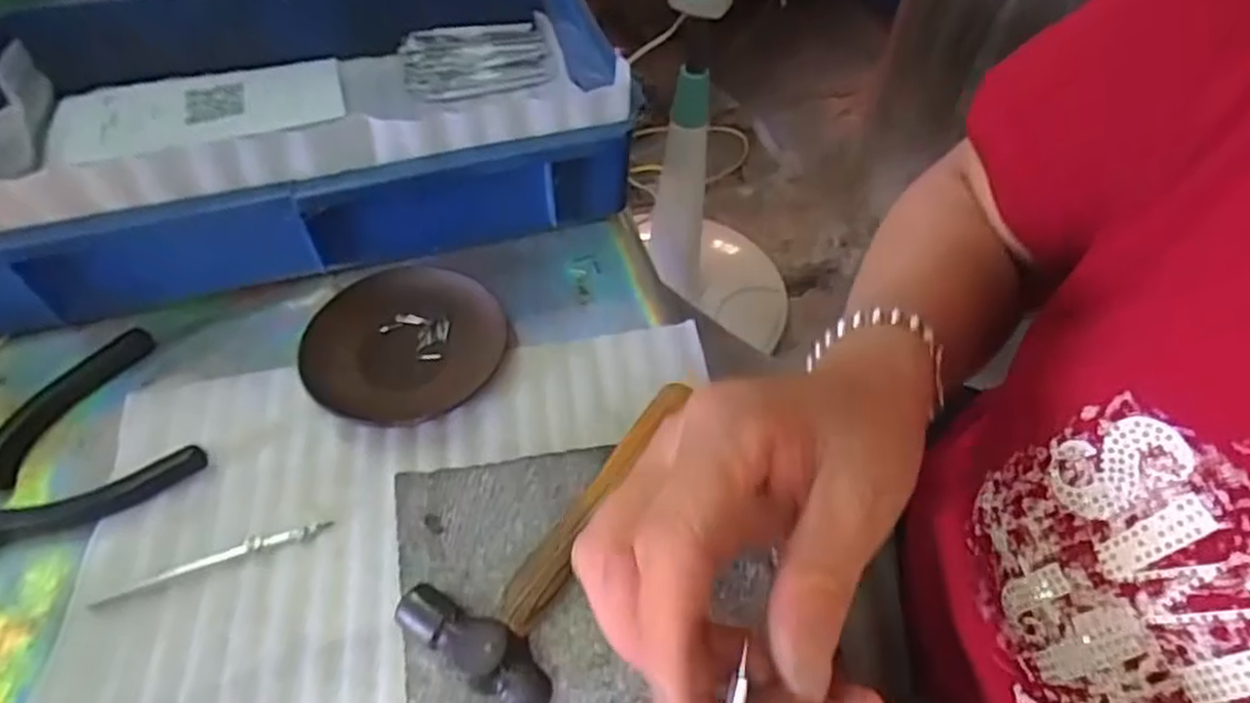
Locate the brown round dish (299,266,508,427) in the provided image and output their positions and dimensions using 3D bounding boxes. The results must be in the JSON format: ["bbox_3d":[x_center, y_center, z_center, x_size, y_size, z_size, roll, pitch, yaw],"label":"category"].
[{"bbox_3d":[-0.129,-0.005,0.423,0.110,0.012,0.107,1,53,-2],"label":"brown round dish"}]

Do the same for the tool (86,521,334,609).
[{"bbox_3d":[-0.198,0.099,0.347,0.106,0.008,0.009,-16,55,-14],"label":"tool"}]

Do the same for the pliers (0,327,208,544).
[{"bbox_3d":[-0.306,0.060,0.368,0.147,0.014,0.105,-32,60,-24],"label":"pliers"}]

